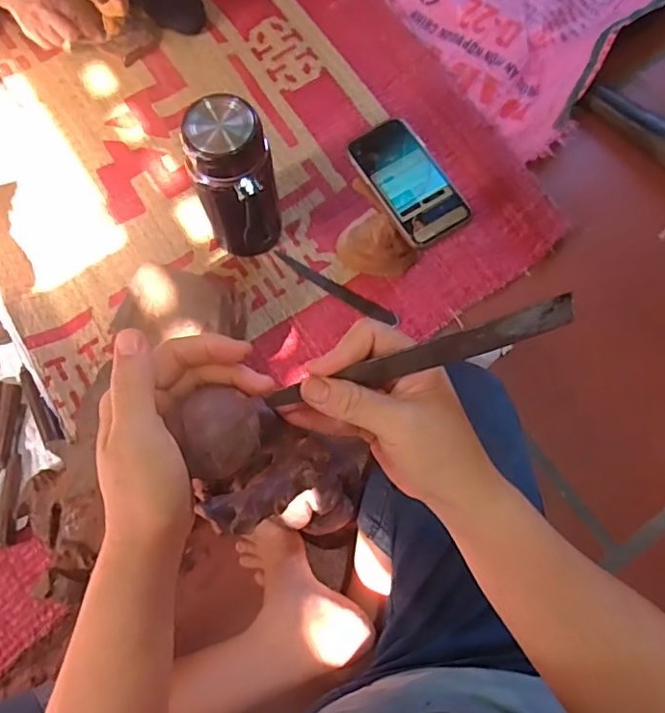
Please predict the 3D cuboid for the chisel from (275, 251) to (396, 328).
[{"bbox_3d":[0.003,-0.092,0.769,0.194,0.010,0.022,30,75,8],"label":"chisel"}]

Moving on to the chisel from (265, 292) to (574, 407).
[{"bbox_3d":[0.046,0.001,0.306,0.168,0.020,0.007,-18,35,8],"label":"chisel"}]

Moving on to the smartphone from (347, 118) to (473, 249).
[{"bbox_3d":[0.082,-0.191,0.604,0.079,0.015,0.148,-30,74,-10],"label":"smartphone"}]

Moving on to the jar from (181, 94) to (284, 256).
[{"bbox_3d":[-0.114,-0.198,0.675,0.093,0.222,0.091,0,71,-1],"label":"jar"}]

